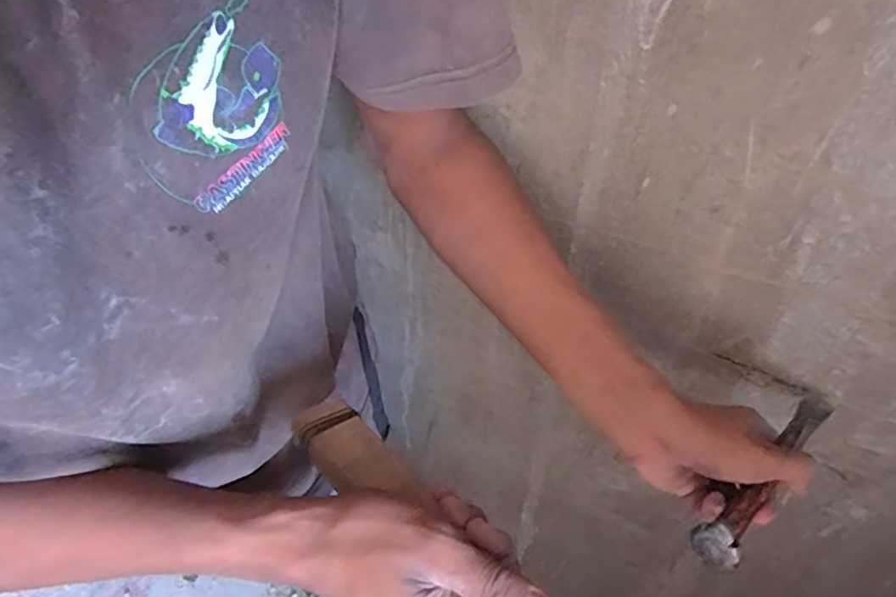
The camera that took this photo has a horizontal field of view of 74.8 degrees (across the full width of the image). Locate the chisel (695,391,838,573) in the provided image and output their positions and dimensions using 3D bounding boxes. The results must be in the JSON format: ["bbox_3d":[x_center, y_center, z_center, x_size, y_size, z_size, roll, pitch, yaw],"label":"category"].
[{"bbox_3d":[0.222,0.108,0.398,0.025,0.030,0.219,33,36,32],"label":"chisel"}]

